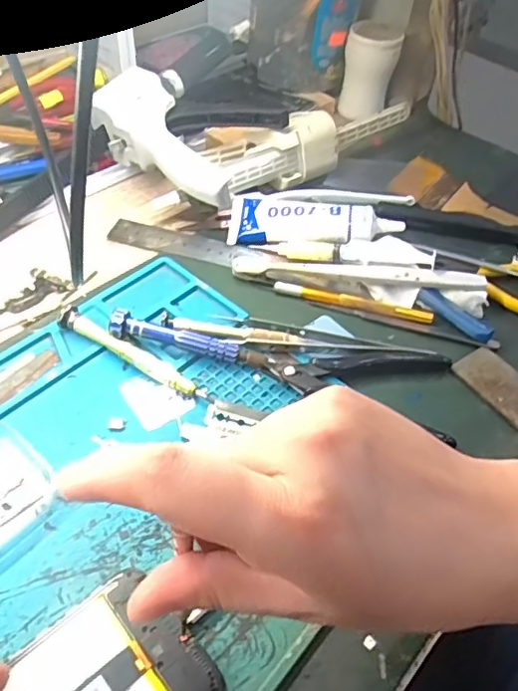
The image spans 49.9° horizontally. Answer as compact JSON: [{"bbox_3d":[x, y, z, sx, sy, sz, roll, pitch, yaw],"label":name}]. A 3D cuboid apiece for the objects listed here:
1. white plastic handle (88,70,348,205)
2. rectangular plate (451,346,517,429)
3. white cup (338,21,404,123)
[{"bbox_3d":[-0.034,-0.180,0.477,0.147,0.070,0.151,36,56,23],"label":"white plastic handle"},{"bbox_3d":[0.162,0.027,0.369,0.037,0.005,0.060,-24,56,-23],"label":"rectangular plate"},{"bbox_3d":[0.112,-0.285,0.577,0.048,0.081,0.045,3,50,-3],"label":"white cup"}]

